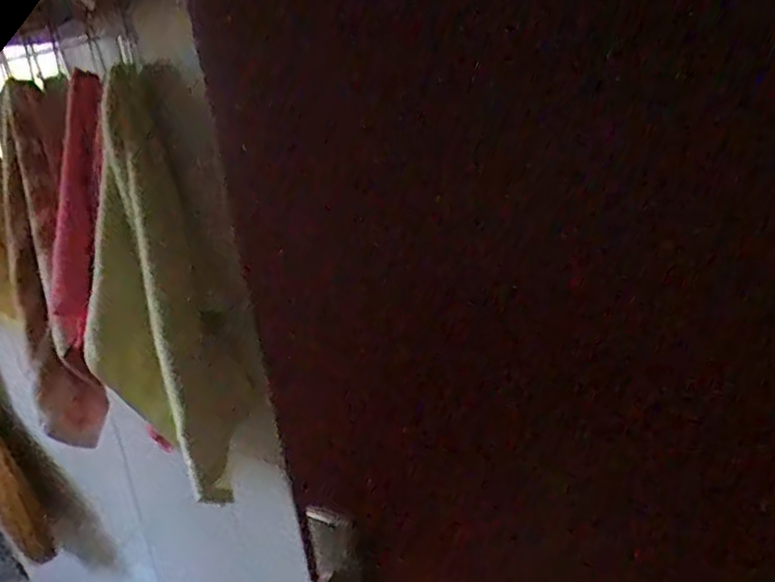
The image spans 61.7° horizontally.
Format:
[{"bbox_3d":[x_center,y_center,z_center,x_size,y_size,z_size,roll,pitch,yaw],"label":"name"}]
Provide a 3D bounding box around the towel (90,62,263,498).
[{"bbox_3d":[-0.261,-0.005,0.736,0.169,0.458,0.124,5,22,32],"label":"towel"}]

